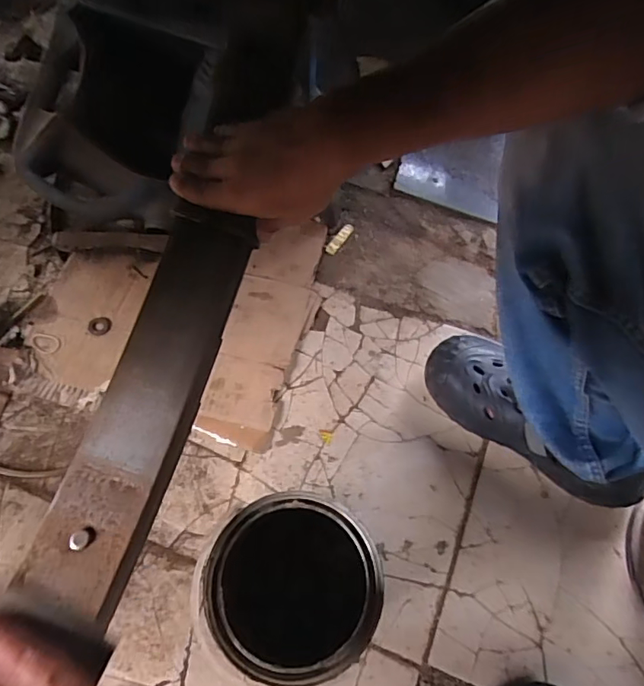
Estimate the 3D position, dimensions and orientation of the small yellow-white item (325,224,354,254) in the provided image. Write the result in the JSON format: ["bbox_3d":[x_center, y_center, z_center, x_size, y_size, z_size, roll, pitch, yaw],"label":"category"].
[{"bbox_3d":[0.028,-0.160,0.797,0.017,0.006,0.058,39,83,14],"label":"small yellow-white item"}]

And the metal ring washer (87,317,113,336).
[{"bbox_3d":[-0.298,-0.023,0.695,0.029,0.004,0.028,15,64,-5],"label":"metal ring washer"}]

